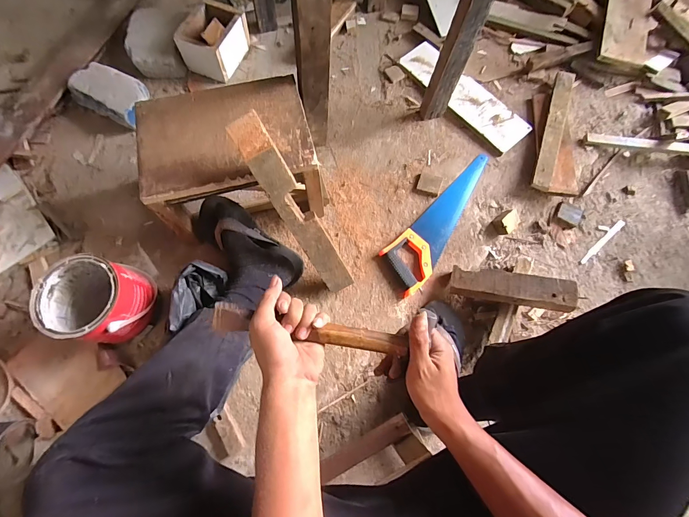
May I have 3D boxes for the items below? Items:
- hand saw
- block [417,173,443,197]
[{"bbox_3d":[0.254,-0.096,0.815,0.118,0.027,0.408,43,76,11],"label":"hand saw"},{"bbox_3d":[0.218,-0.189,0.849,0.056,0.020,0.055,19,73,4],"label":"block"}]

